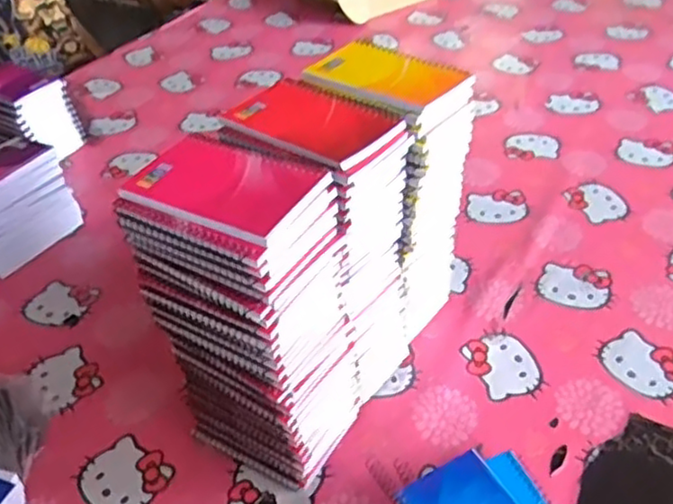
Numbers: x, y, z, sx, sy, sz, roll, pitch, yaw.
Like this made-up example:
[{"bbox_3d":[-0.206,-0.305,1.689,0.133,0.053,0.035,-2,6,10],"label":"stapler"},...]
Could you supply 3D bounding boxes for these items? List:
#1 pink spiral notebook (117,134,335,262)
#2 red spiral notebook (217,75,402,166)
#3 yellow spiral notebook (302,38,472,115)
[{"bbox_3d":[-0.078,-0.048,0.486,0.128,0.011,0.089,21,46,27],"label":"pink spiral notebook"},{"bbox_3d":[-0.023,-0.107,0.553,0.124,0.010,0.093,26,49,31],"label":"red spiral notebook"},{"bbox_3d":[0.040,-0.156,0.600,0.132,0.009,0.091,25,48,30],"label":"yellow spiral notebook"}]

